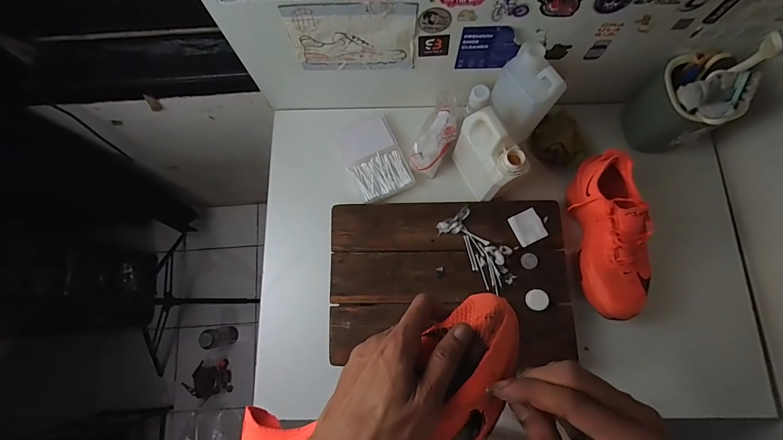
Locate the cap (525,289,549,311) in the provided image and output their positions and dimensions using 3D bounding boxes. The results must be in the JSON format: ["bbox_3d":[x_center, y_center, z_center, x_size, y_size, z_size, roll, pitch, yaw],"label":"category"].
[{"bbox_3d":[0.246,0.135,0.605,0.032,0.020,0.035,0,77,1],"label":"cap"}]

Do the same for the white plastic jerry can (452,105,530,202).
[{"bbox_3d":[0.165,-0.109,0.618,0.064,0.150,0.124,-28,78,-6],"label":"white plastic jerry can"}]

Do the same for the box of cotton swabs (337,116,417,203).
[{"bbox_3d":[-0.033,-0.122,0.705,0.109,0.019,0.166,-23,77,-5],"label":"box of cotton swabs"}]

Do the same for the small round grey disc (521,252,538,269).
[{"bbox_3d":[0.242,0.072,0.629,0.028,0.005,0.028,0,77,1],"label":"small round grey disc"}]

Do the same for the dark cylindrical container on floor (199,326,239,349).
[{"bbox_3d":[-0.616,0.421,1.288,0.055,0.176,0.066,-14,77,-3],"label":"dark cylindrical container on floor"}]

